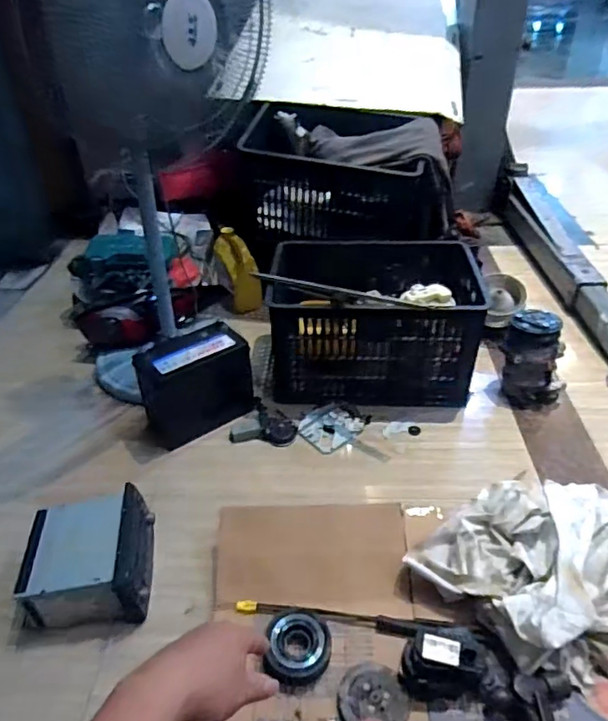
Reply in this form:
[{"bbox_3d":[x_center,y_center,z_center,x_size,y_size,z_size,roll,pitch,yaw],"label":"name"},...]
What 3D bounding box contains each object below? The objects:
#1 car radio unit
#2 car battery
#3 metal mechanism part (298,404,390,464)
[{"bbox_3d":[-0.370,0.340,0.957,0.195,0.113,0.209,-6,36,-8],"label":"car radio unit"},{"bbox_3d":[-0.253,0.044,1.277,0.240,0.191,0.153,-25,42,-30],"label":"car battery"},{"bbox_3d":[0.096,0.170,1.257,0.211,0.020,0.128,25,42,30],"label":"metal mechanism part"}]

